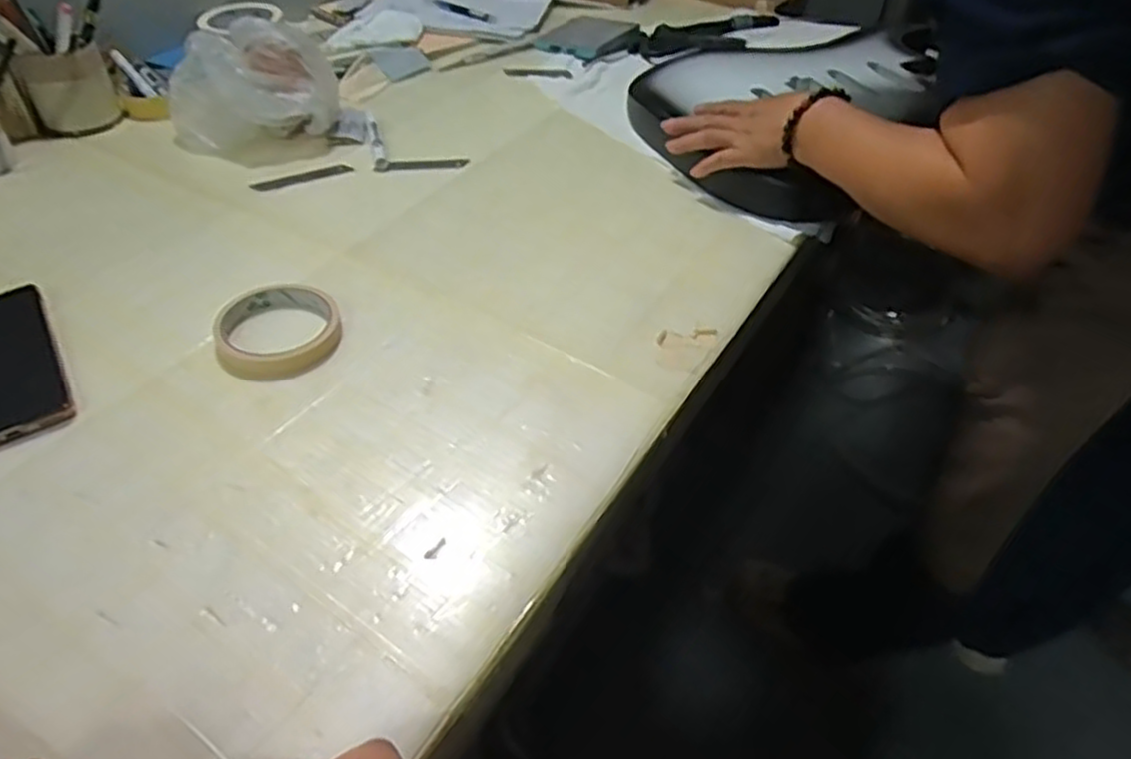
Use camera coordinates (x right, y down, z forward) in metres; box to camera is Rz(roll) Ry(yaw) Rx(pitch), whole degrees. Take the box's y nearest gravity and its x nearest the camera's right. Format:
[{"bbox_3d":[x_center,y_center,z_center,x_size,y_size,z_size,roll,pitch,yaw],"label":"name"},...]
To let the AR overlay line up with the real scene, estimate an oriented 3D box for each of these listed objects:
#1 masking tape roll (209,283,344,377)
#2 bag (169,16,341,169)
[{"bbox_3d":[-0.228,-0.041,0.587,0.094,0.019,0.096,1,45,-1],"label":"masking tape roll"},{"bbox_3d":[-0.346,-0.317,0.820,0.171,0.122,0.162,-19,48,-19],"label":"bag"}]

